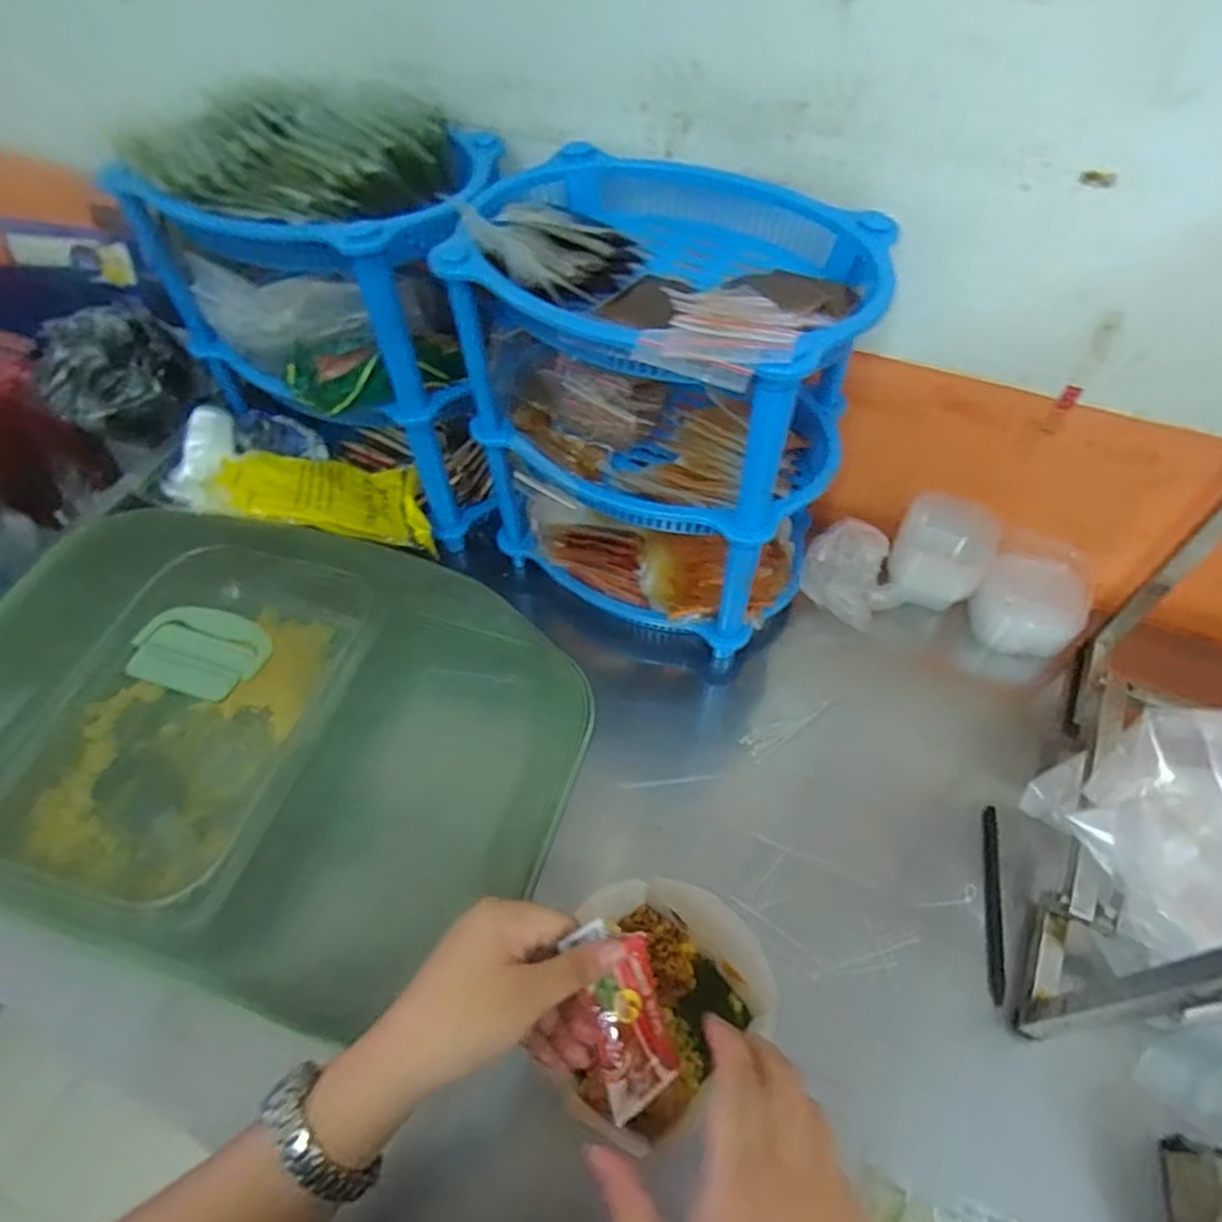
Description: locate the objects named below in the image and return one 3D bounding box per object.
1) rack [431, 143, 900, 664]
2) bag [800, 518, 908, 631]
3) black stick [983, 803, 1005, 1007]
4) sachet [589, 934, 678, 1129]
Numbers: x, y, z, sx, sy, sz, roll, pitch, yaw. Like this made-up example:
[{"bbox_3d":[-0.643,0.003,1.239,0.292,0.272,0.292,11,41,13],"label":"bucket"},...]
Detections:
[{"bbox_3d":[0.035,-0.153,0.575,0.284,0.313,0.195,28,59,20],"label":"rack"},{"bbox_3d":[0.220,-0.033,0.631,0.085,0.078,0.058,26,59,19],"label":"bag"},{"bbox_3d":[0.280,0.211,0.515,0.011,0.011,0.139,12,55,10],"label":"black stick"},{"bbox_3d":[0.009,0.204,0.348,0.040,0.009,0.072,-11,80,-30],"label":"sachet"}]

